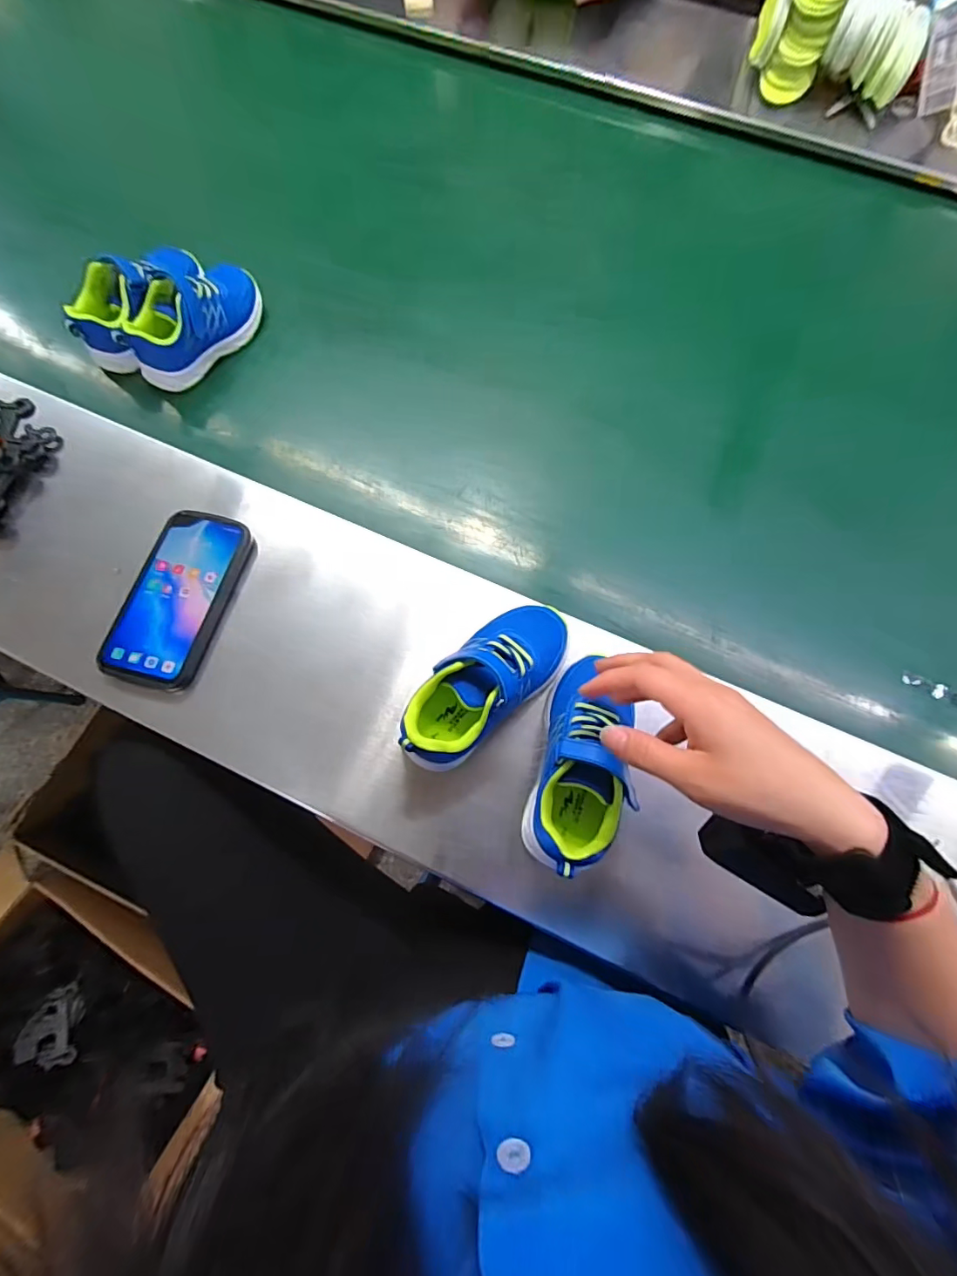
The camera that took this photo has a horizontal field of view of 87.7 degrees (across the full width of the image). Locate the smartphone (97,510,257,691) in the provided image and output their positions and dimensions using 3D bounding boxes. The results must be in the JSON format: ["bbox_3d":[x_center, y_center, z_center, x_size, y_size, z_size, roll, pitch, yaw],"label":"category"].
[{"bbox_3d":[-0.266,-0.038,0.444,0.085,0.013,0.163,17,74,4],"label":"smartphone"}]

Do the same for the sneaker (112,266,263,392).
[{"bbox_3d":[-0.313,-0.350,0.550,0.068,0.085,0.160,28,75,7],"label":"sneaker"}]

